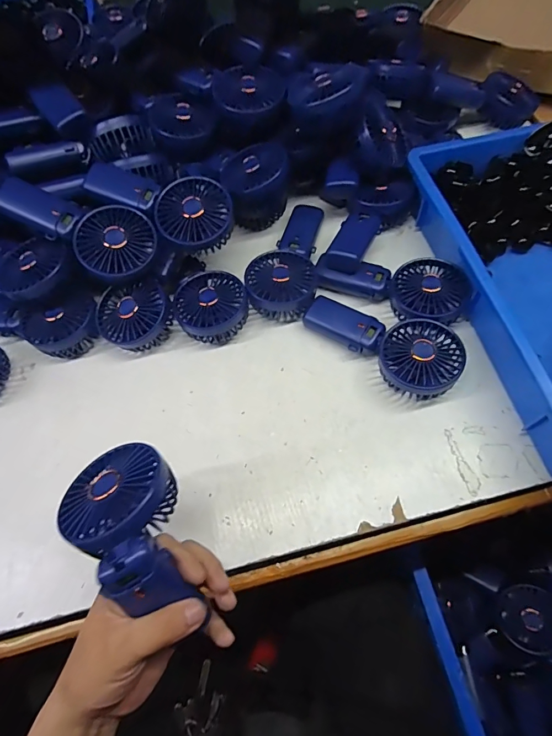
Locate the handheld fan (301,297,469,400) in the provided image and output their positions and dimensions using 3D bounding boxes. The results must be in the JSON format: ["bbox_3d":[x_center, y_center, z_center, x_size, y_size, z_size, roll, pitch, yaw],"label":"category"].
[{"bbox_3d":[0.122,-0.036,0.473,0.177,0.046,0.084,39,72,21],"label":"handheld fan"}]

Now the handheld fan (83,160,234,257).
[{"bbox_3d":[-0.127,-0.186,0.478,0.172,0.047,0.086,22,67,13],"label":"handheld fan"}]

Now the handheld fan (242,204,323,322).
[{"bbox_3d":[0.016,-0.143,0.534,0.083,0.046,0.182,8,64,8],"label":"handheld fan"}]

